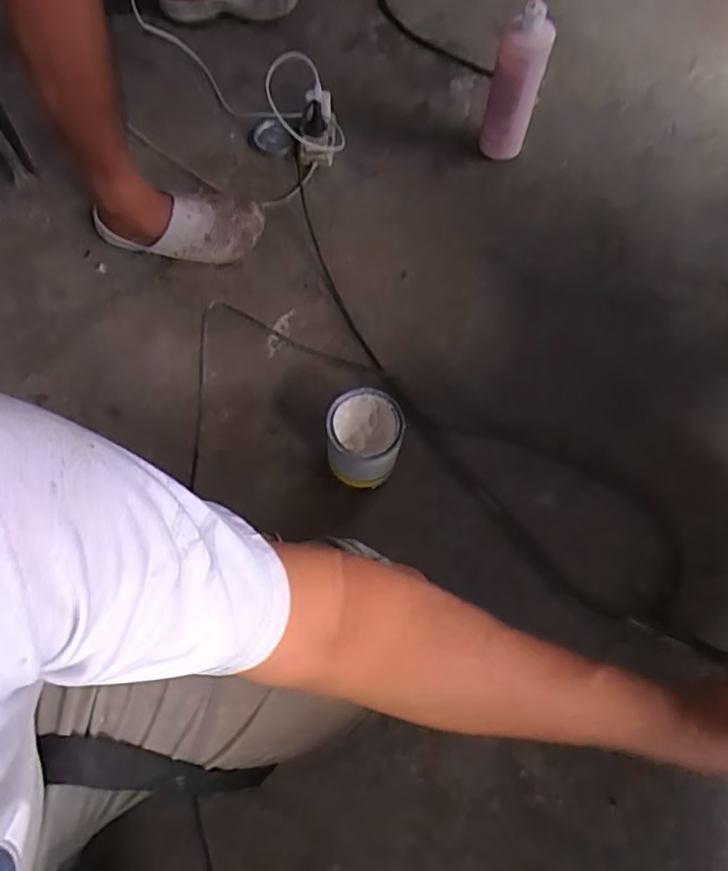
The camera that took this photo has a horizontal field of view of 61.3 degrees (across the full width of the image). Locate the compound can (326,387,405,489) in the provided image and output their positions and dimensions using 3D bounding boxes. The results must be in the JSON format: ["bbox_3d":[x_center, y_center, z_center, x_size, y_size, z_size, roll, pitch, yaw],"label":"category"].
[{"bbox_3d":[0.002,0.007,0.834,0.093,0.126,0.100,1,66,-1],"label":"compound can"}]

